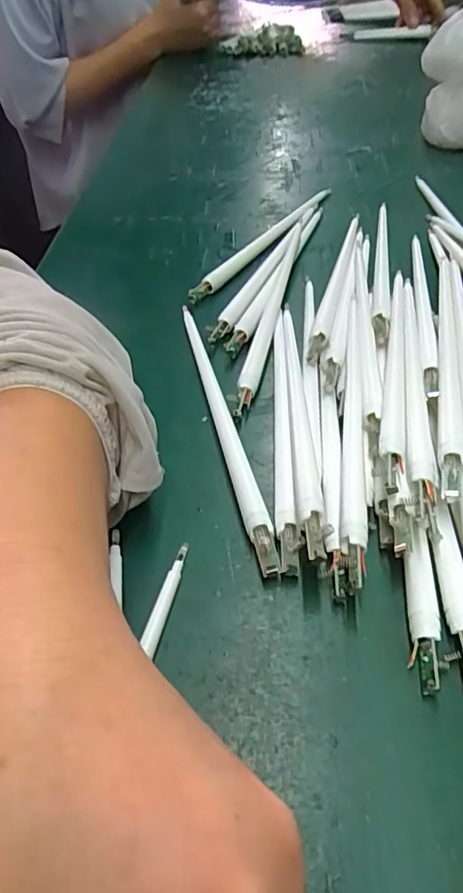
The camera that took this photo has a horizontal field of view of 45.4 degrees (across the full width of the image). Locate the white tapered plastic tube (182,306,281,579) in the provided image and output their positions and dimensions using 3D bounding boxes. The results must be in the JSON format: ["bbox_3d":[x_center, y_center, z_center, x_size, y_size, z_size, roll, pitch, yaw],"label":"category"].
[{"bbox_3d":[-0.005,-0.016,0.300,0.011,0.011,0.198,-11,47,-8],"label":"white tapered plastic tube"}]

